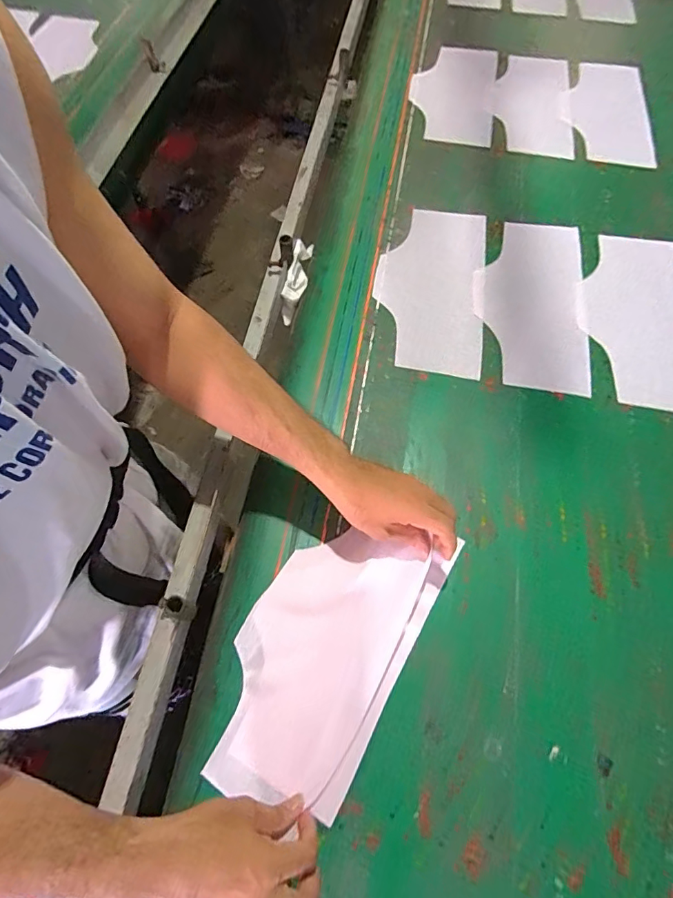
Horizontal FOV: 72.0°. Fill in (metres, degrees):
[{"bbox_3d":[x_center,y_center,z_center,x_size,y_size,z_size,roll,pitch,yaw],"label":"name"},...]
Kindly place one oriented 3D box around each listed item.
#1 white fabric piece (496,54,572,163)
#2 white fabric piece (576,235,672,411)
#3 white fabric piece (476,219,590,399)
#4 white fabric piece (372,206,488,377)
[{"bbox_3d":[0.389,-0.690,0.924,0.143,0.012,0.319,8,66,4],"label":"white fabric piece"},{"bbox_3d":[0.447,-0.203,0.696,0.163,0.008,0.323,8,66,5],"label":"white fabric piece"},{"bbox_3d":[0.294,-0.230,0.707,0.160,0.011,0.317,6,69,2],"label":"white fabric piece"},{"bbox_3d":[0.146,-0.258,0.724,0.162,0.010,0.327,7,66,4],"label":"white fabric piece"}]

